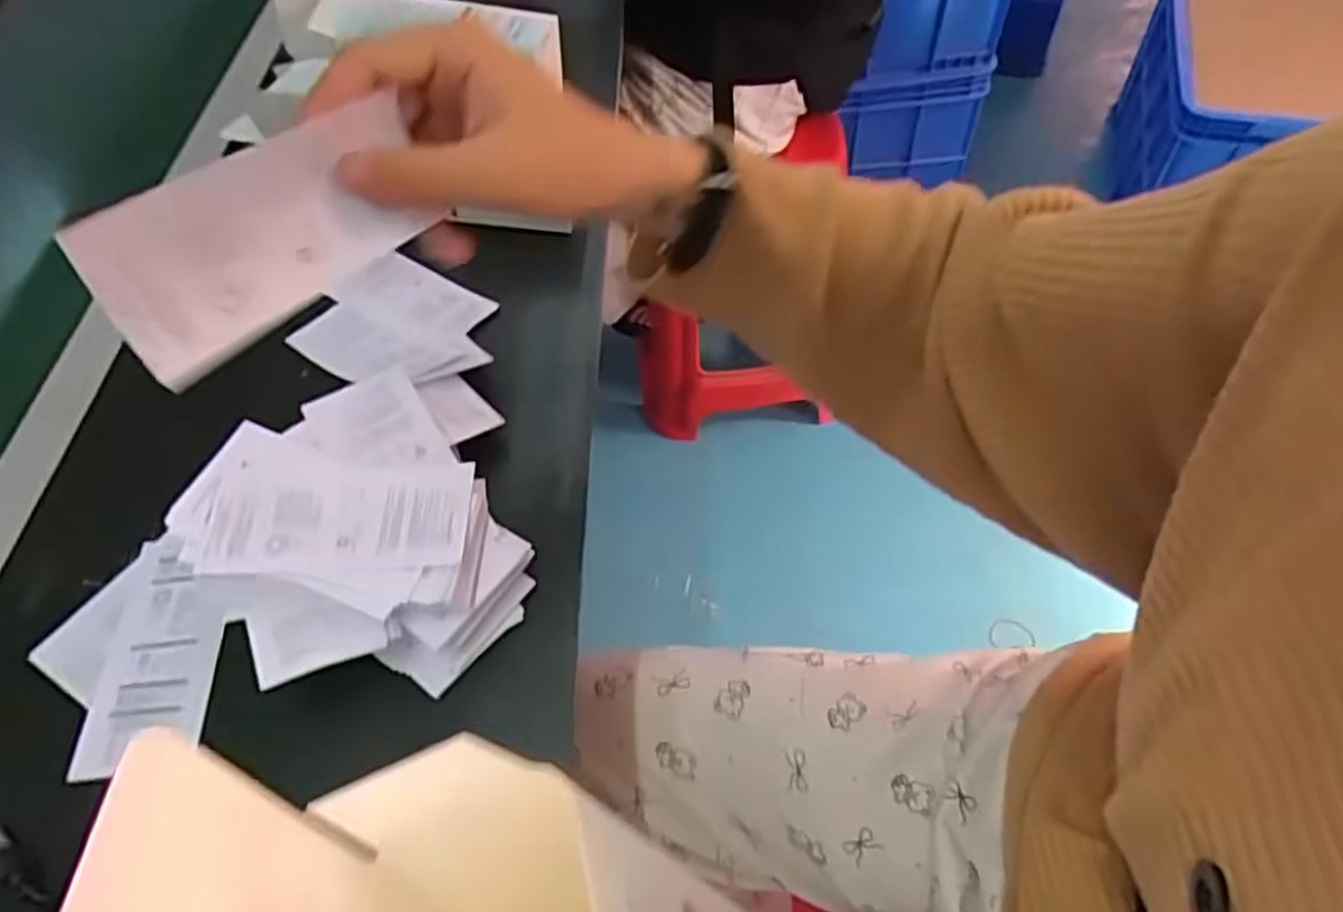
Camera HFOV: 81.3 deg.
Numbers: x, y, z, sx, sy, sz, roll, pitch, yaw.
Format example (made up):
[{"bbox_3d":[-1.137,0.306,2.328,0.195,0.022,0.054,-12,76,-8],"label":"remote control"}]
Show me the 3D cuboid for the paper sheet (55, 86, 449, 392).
[{"bbox_3d":[-0.132,-0.076,0.258,0.015,0.054,0.111,35,65,25],"label":"paper sheet"}]

